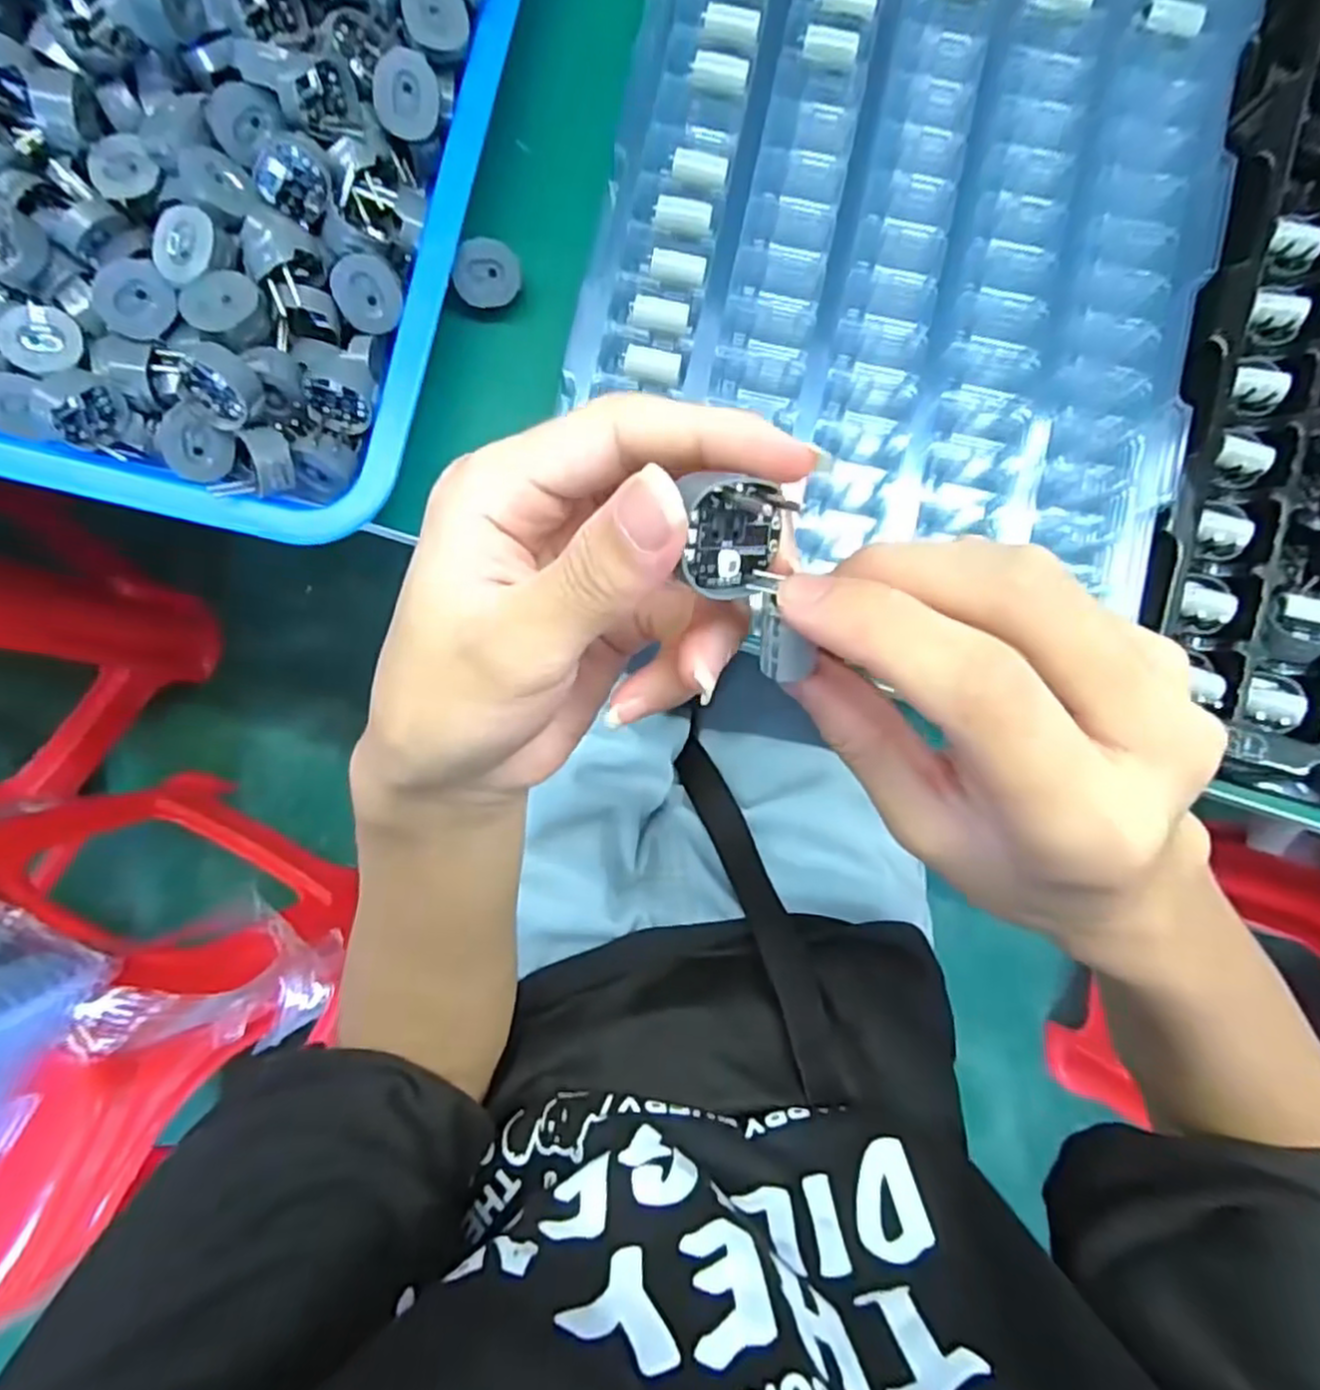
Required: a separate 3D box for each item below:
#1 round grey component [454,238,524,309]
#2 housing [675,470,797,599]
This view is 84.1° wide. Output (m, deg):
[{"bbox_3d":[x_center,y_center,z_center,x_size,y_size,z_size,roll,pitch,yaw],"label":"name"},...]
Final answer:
[{"bbox_3d":[-0.073,-0.180,0.314,0.026,0.014,0.026,-6,114,-13],"label":"round grey component"},{"bbox_3d":[0.014,-0.035,0.160,0.024,0.014,0.024,-10,117,-21],"label":"housing"}]

